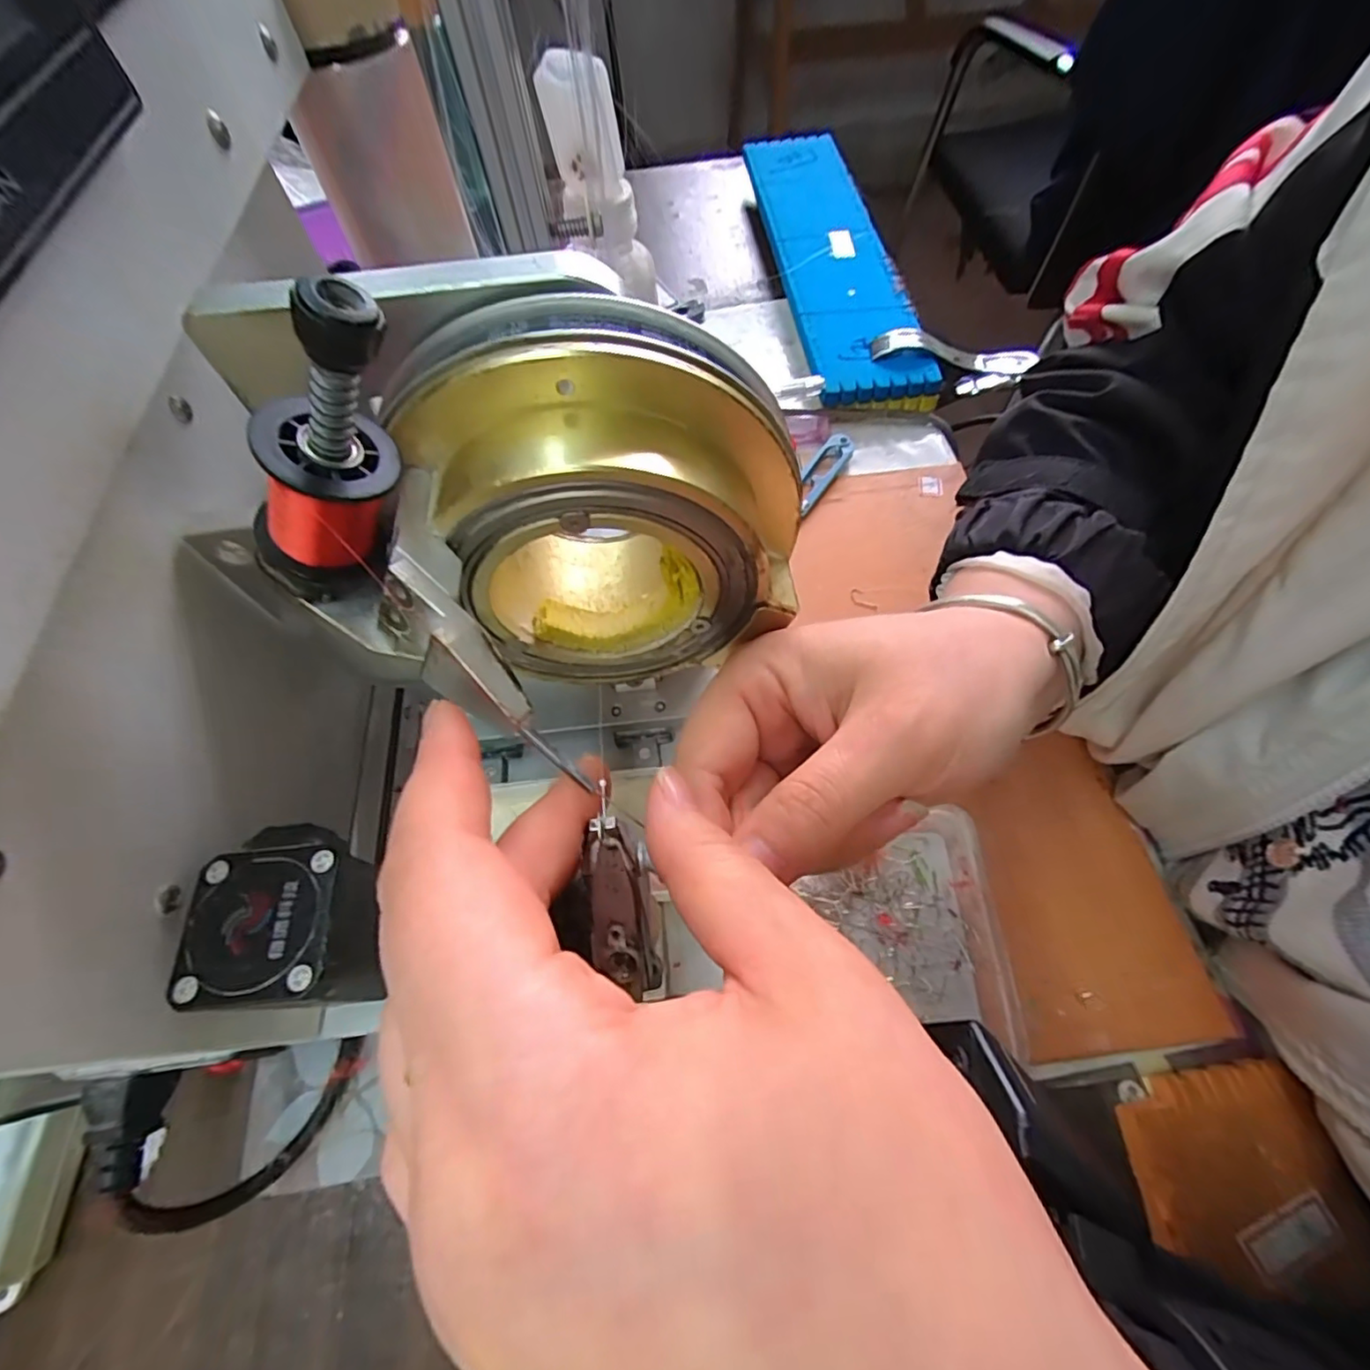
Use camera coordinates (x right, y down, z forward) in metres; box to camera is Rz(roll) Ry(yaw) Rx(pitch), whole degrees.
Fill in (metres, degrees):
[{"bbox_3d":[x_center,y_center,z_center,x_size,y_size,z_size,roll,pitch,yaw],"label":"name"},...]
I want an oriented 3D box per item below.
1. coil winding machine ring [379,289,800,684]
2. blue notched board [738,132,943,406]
[{"bbox_3d":[-0.018,-0.046,0.166,0.101,0.098,0.049,-12,62,-4],"label":"coil winding machine ring"},{"bbox_3d":[0.112,-0.340,0.463,0.082,0.011,0.330,-7,64,-3],"label":"blue notched board"}]

